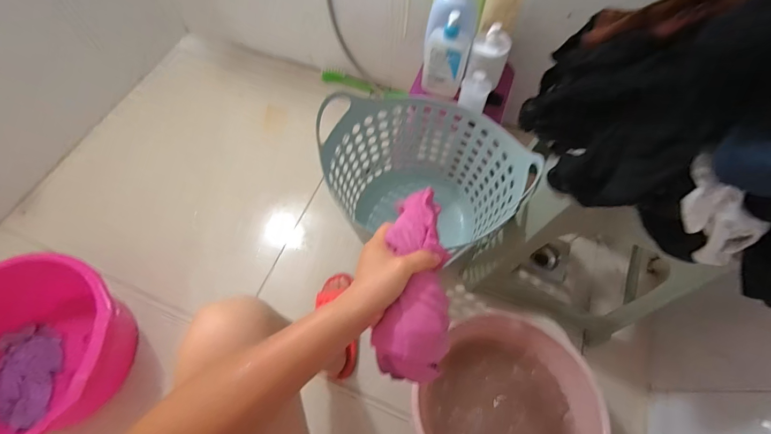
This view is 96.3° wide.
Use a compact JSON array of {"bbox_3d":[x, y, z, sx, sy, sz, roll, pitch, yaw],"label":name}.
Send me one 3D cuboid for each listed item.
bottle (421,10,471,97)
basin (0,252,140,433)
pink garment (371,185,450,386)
[{"bbox_3d":[0.136,-0.356,0.769,0.093,0.179,0.052,13,63,6],"label":"bottle"},{"bbox_3d":[-0.749,0.283,0.753,0.358,0.215,0.385,0,63,-1],"label":"basin"},{"bbox_3d":[0.035,0.081,0.415,0.083,0.069,0.224,4,78,2],"label":"pink garment"}]

